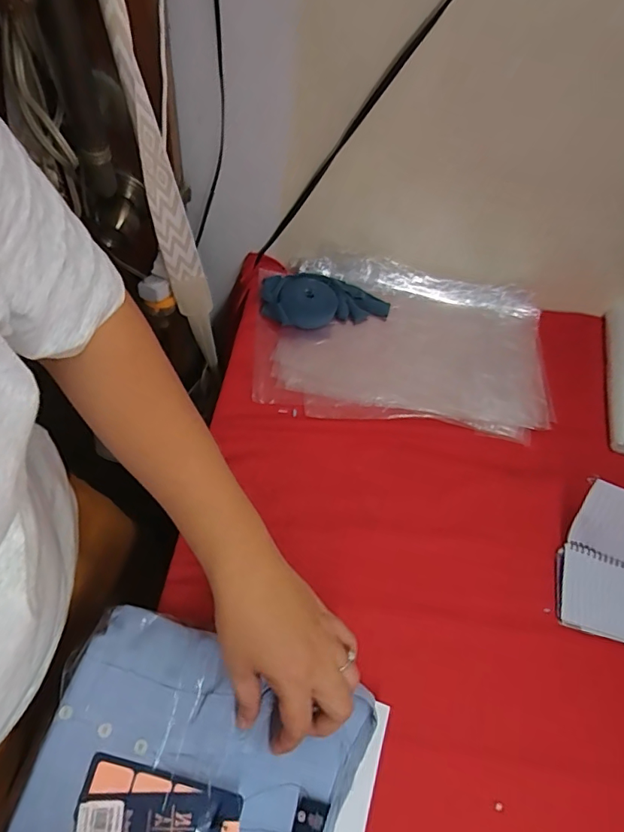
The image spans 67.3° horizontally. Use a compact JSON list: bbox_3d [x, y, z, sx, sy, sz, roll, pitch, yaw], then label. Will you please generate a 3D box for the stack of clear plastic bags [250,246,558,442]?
[{"bbox_3d":[0.130,-0.104,0.633,0.378,0.028,0.253,8,58,0],"label":"stack of clear plastic bags"}]

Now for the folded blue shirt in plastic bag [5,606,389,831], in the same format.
[{"bbox_3d":[-0.088,0.292,0.364,0.260,0.028,0.202,18,58,6],"label":"folded blue shirt in plastic bag"}]

